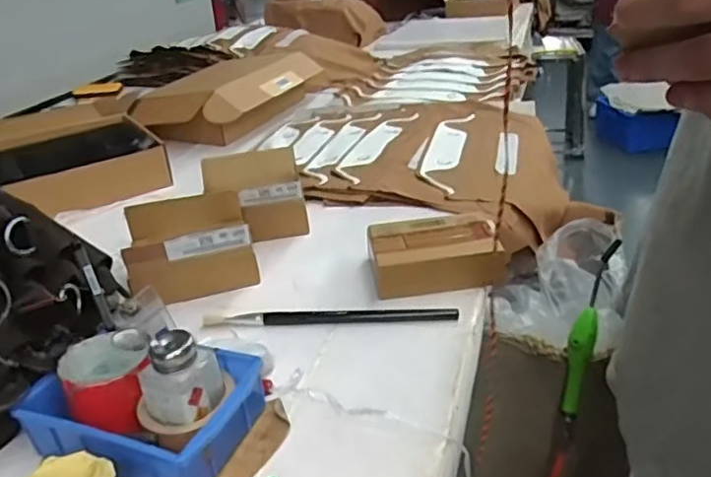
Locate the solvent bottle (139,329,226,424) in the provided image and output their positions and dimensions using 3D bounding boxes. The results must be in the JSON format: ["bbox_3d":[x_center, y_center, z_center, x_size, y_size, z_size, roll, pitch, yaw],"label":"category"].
[{"bbox_3d":[-0.159,0.122,0.541,0.057,0.069,0.059,12,33,27],"label":"solvent bottle"}]

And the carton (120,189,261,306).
[{"bbox_3d":[-0.221,0.009,0.809,0.156,0.094,0.138,-12,30,-14],"label":"carton"}]

